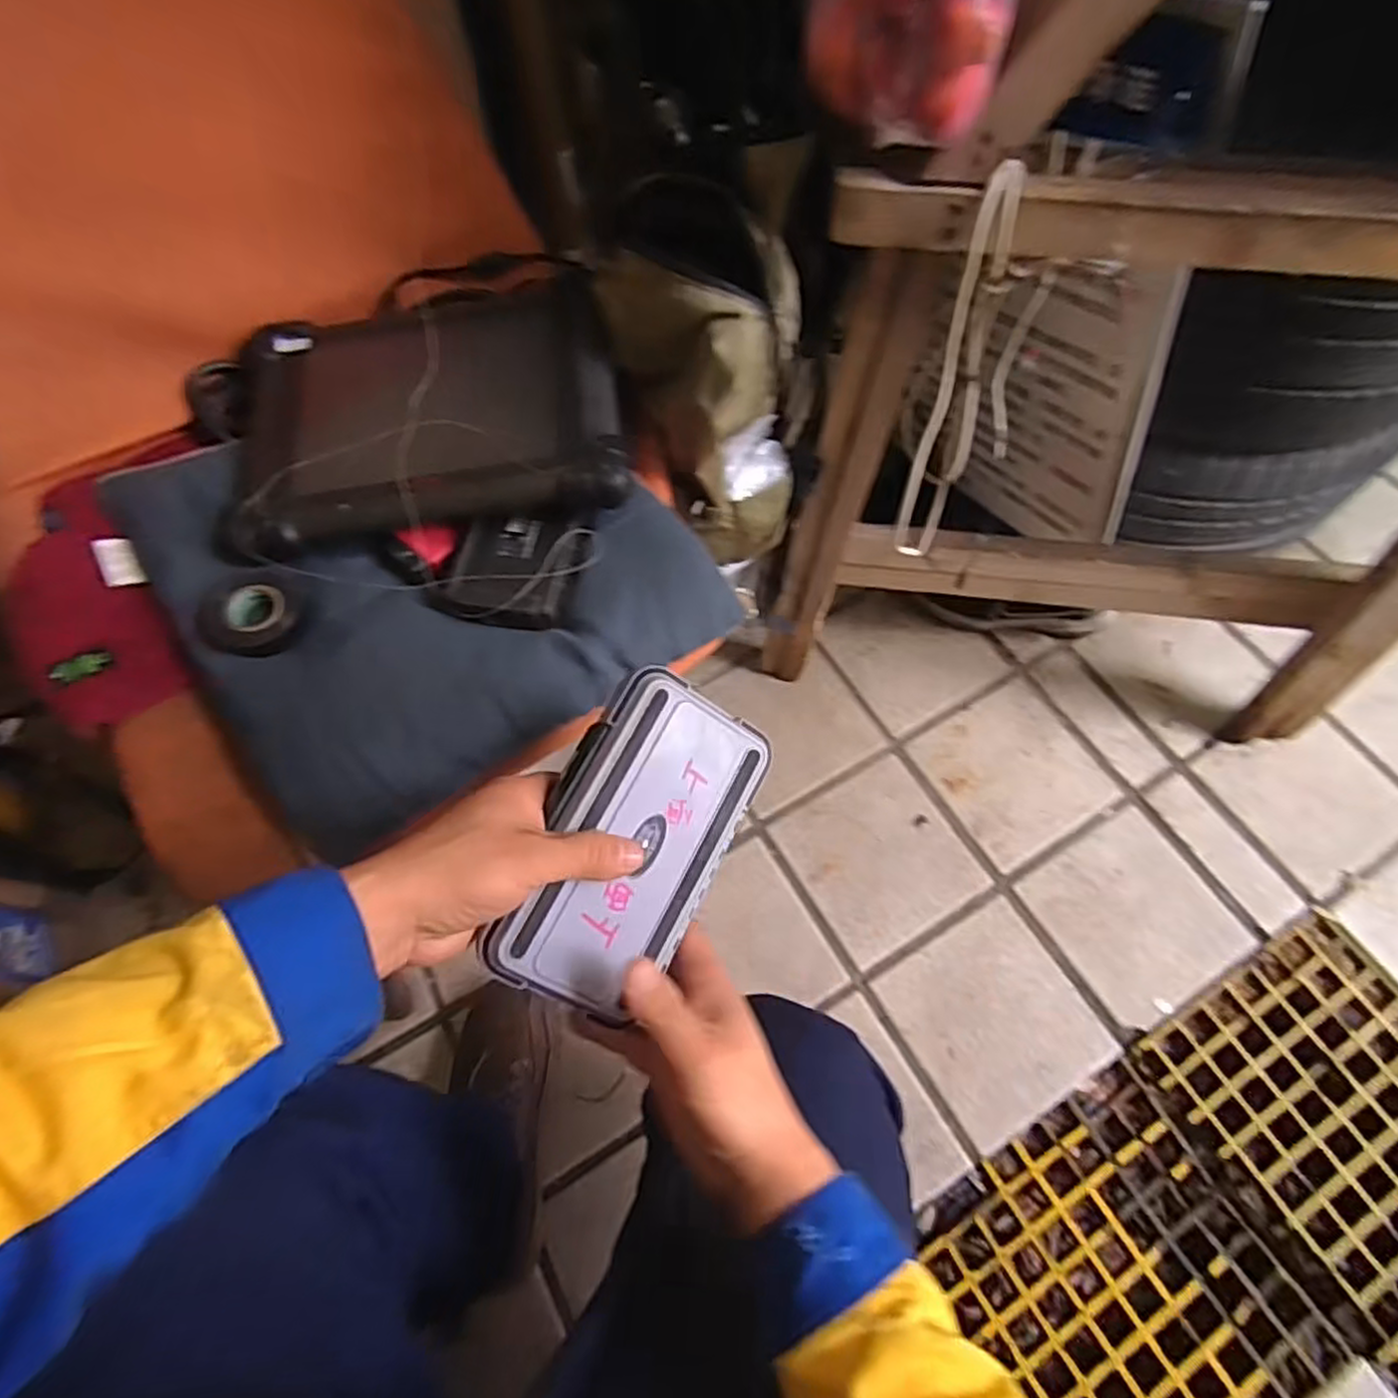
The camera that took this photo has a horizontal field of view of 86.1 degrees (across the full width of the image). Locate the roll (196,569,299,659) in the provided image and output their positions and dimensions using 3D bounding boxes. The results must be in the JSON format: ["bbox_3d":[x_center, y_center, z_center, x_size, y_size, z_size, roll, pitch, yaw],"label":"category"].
[{"bbox_3d":[-0.322,-0.063,0.538,0.068,0.017,0.067,-1,63,2],"label":"roll"}]

